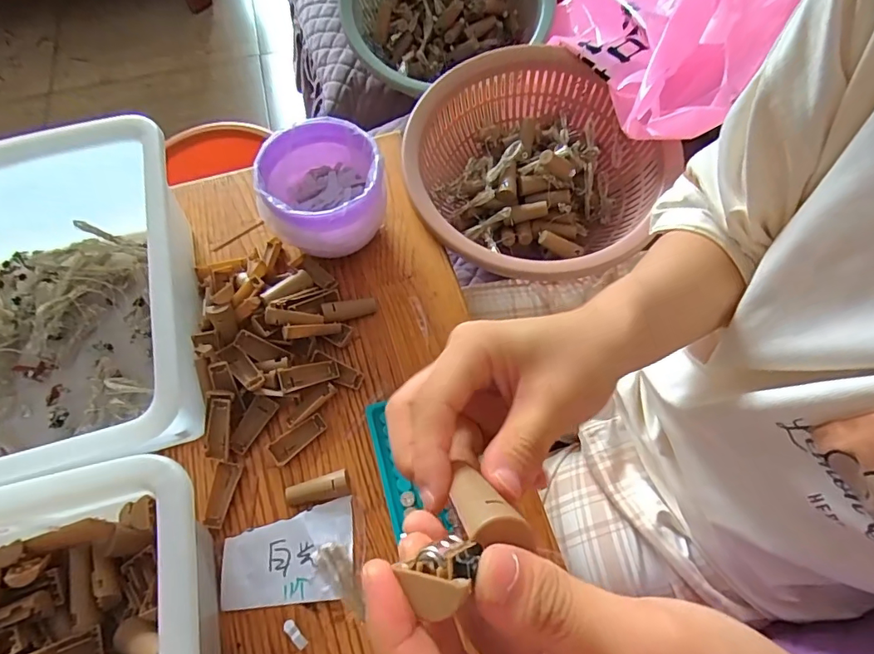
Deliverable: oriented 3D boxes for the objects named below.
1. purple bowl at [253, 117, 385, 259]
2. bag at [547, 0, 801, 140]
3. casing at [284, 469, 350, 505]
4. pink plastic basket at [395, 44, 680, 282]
[{"bbox_3d":[-0.103,-0.120,0.459,0.107,0.097,0.104,-1,65,1],"label":"purple bowl"},{"bbox_3d":[0.255,-0.341,0.515,0.230,0.160,0.321,12,65,7],"label":"bag"},{"bbox_3d":[-0.098,0.130,0.390,0.050,0.008,0.020,-11,65,-4],"label":"casing"},{"bbox_3d":[0.103,-0.167,0.540,0.256,0.109,0.272,-1,65,1],"label":"pink plastic basket"}]

